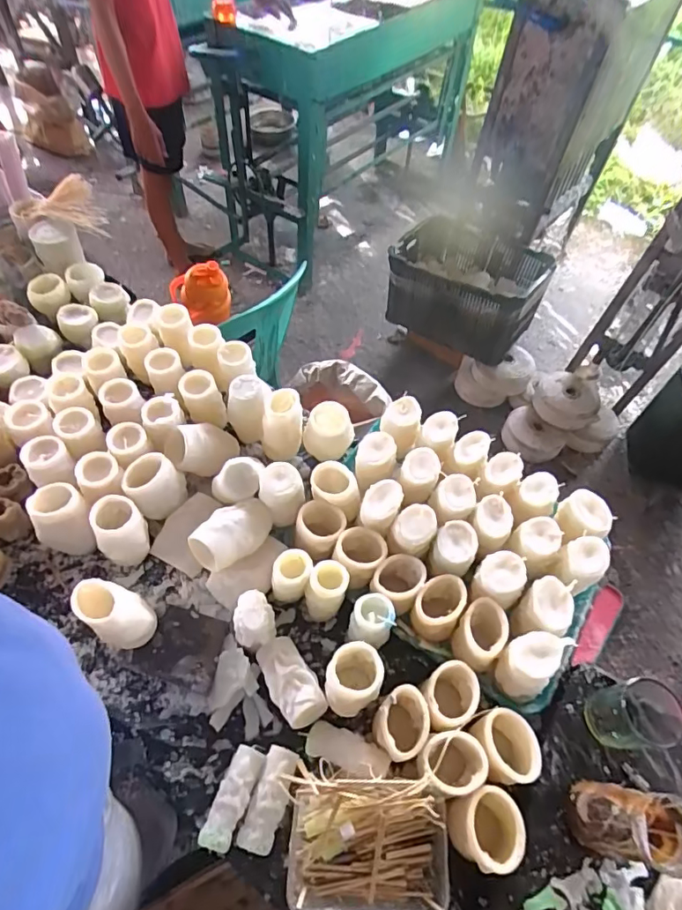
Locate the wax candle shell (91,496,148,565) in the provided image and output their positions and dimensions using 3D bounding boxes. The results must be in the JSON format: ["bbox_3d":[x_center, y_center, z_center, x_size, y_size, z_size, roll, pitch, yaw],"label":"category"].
[{"bbox_3d":[-0.317,0.111,0.716,0.068,0.106,0.070,2,56,-3],"label":"wax candle shell"}]

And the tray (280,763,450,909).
[{"bbox_3d":[0.027,0.417,0.535,0.176,0.047,0.122,4,56,-1],"label":"tray"}]

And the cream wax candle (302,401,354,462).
[{"bbox_3d":[-0.020,-0.035,0.824,0.070,0.096,0.061,20,57,9],"label":"cream wax candle"}]

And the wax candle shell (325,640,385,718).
[{"bbox_3d":[0.012,0.288,0.636,0.067,0.101,0.080,25,58,12],"label":"wax candle shell"}]

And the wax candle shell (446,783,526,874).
[{"bbox_3d":[0.160,0.417,0.557,0.067,0.064,0.072,2,56,-3],"label":"wax candle shell"}]

